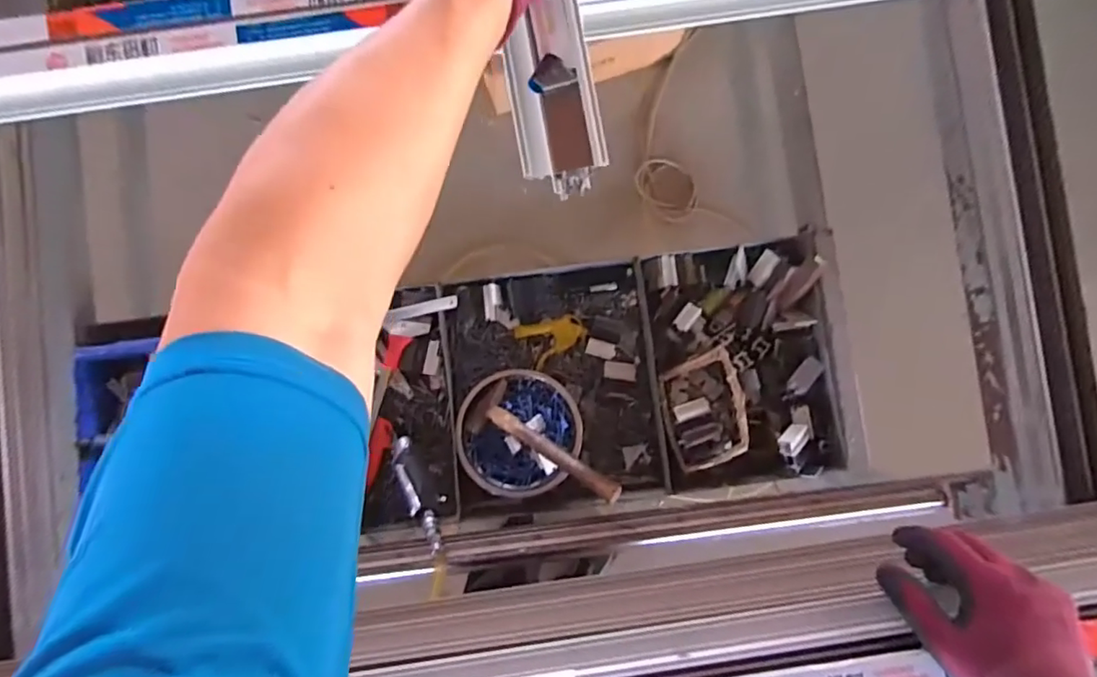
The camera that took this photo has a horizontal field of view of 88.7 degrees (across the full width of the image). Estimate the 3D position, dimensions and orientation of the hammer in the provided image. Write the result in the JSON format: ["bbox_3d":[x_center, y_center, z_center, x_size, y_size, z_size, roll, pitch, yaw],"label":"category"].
[{"bbox_3d":[-0.009,0.161,0.847,0.297,0.029,0.091,27,85,39],"label":"hammer"}]

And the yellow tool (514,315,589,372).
[{"bbox_3d":[0.008,-0.002,0.982,0.112,0.021,0.079,-24,87,-2],"label":"yellow tool"}]

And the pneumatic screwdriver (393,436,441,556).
[{"bbox_3d":[-0.202,0.231,0.845,0.040,0.252,0.030,-39,128,-3],"label":"pneumatic screwdriver"}]

